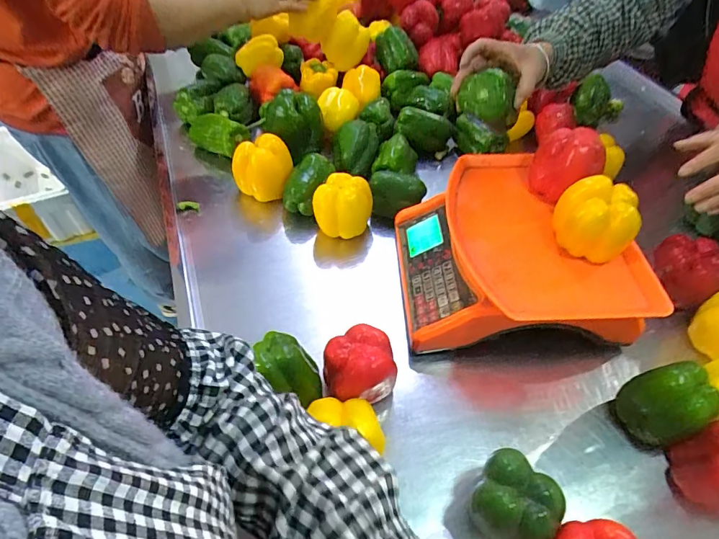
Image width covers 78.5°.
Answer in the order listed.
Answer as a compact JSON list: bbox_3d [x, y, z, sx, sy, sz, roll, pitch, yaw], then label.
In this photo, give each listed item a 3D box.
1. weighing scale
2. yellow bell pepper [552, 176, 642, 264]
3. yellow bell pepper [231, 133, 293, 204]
[{"bbox_3d":[0.200,-0.010,0.600,0.273,0.148,0.271,0,48,-6],"label":"weighing scale"},{"bbox_3d":[0.275,-0.051,0.520,0.076,0.089,0.072,3,48,-3],"label":"yellow bell pepper"},{"bbox_3d":[-0.163,-0.164,0.742,0.097,0.091,0.077,-9,50,-14],"label":"yellow bell pepper"}]

